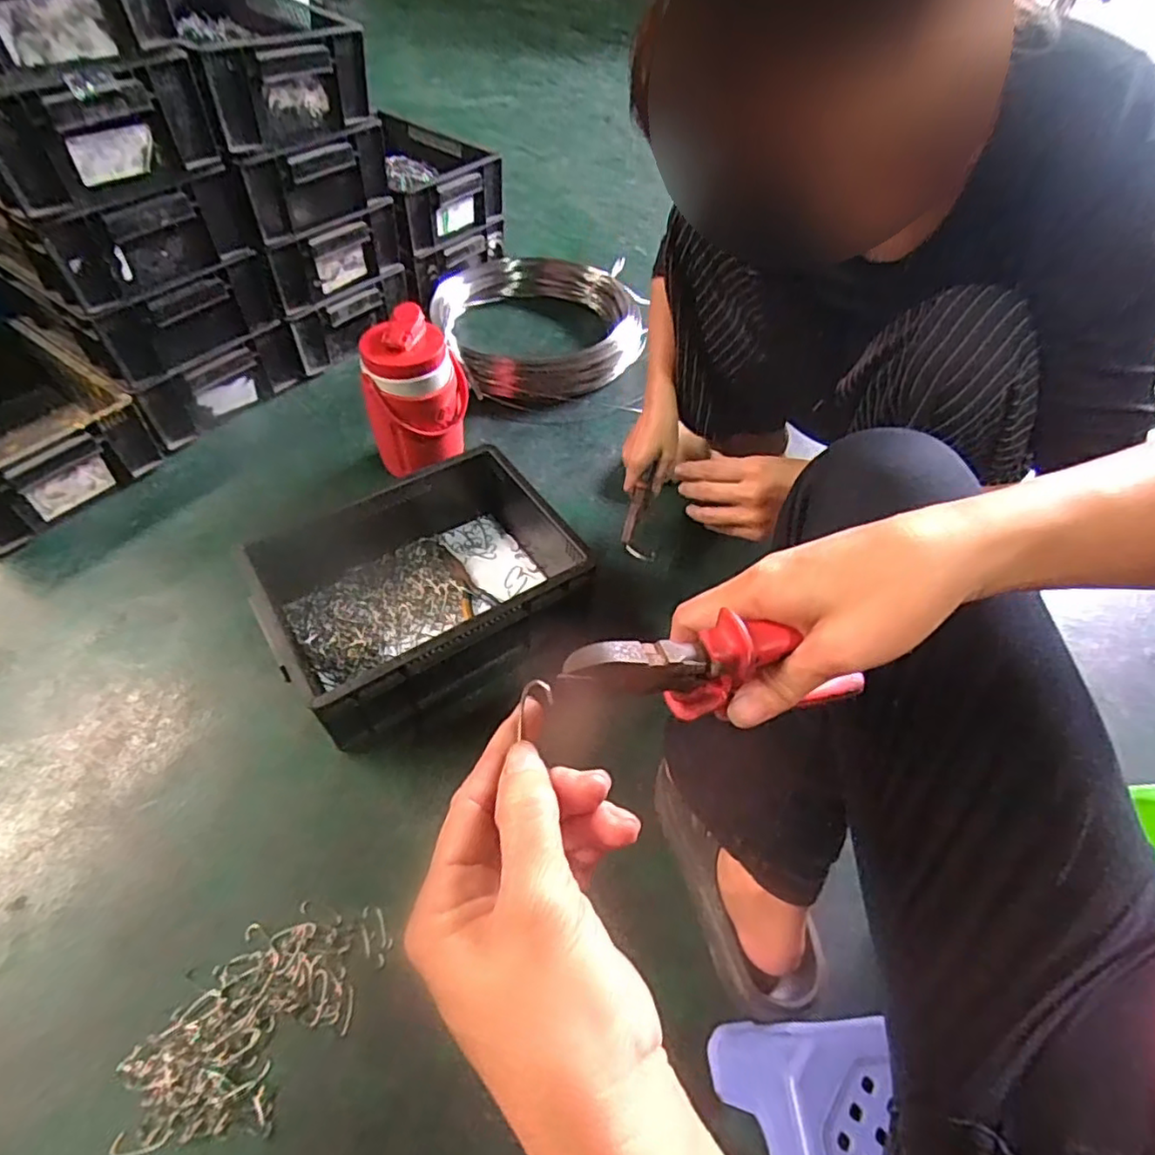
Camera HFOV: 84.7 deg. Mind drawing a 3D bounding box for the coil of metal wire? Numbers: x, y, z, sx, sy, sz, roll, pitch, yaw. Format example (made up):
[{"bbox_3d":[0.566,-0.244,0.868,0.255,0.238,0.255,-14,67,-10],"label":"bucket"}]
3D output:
[{"bbox_3d":[-0.065,-0.467,1.160,0.358,0.080,0.391,1,50,-1],"label":"coil of metal wire"}]

